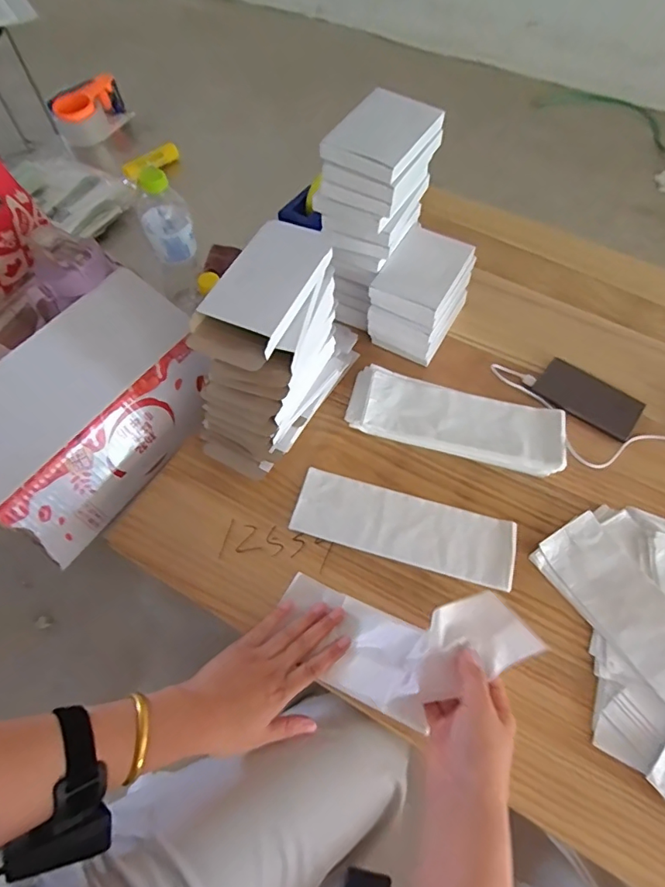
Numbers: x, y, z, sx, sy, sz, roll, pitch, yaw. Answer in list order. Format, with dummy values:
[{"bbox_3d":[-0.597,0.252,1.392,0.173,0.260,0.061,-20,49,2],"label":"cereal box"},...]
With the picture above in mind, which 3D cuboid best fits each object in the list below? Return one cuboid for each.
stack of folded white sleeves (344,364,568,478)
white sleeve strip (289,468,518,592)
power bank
[{"bbox_3d":[0.157,-0.032,0.648,0.267,0.021,0.100,13,61,7],"label":"stack of folded white sleeves"},{"bbox_3d":[0.082,0.095,0.589,0.250,0.009,0.082,15,62,8],"label":"white sleeve strip"},{"bbox_3d":[0.335,-0.062,0.665,0.128,0.009,0.072,32,65,16],"label":"power bank"}]

